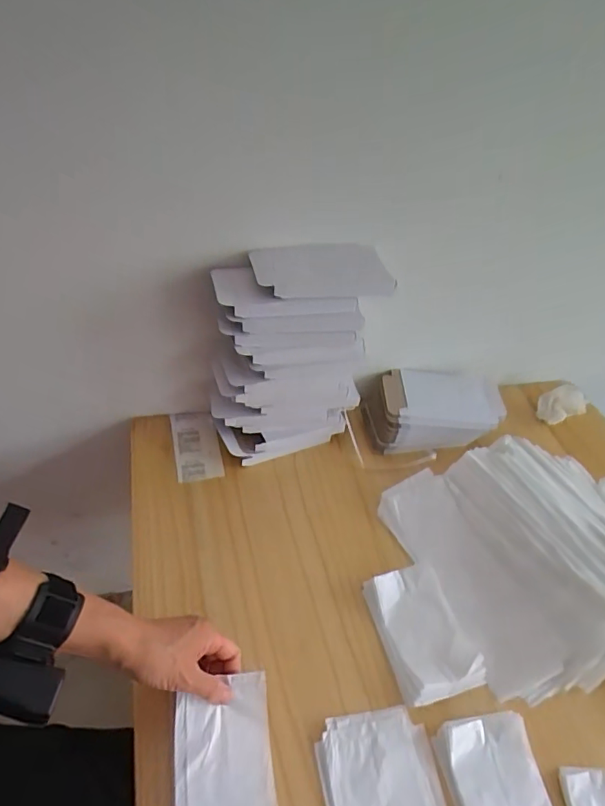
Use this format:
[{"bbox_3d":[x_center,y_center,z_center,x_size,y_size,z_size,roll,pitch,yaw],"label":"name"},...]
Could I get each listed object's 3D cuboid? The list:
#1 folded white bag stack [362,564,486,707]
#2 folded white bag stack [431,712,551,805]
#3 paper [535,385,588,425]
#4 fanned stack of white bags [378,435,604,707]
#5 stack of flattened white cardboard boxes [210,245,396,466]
[{"bbox_3d":[0.131,0.247,0.550,0.091,0.019,0.136,-7,44,-16],"label":"folded white bag stack"},{"bbox_3d":[0.179,0.355,0.446,0.084,0.021,0.129,-2,43,-11],"label":"folded white bag stack"},{"bbox_3d":[0.424,0.001,0.827,0.076,0.032,0.054,-8,45,-14],"label":"paper"},{"bbox_3d":[0.307,0.176,0.613,0.319,0.068,0.301,-13,46,-21],"label":"fanned stack of white bags"},{"bbox_3d":[-0.019,-0.060,0.650,0.200,0.290,0.102,-10,45,-19],"label":"stack of flattened white cardboard boxes"}]

